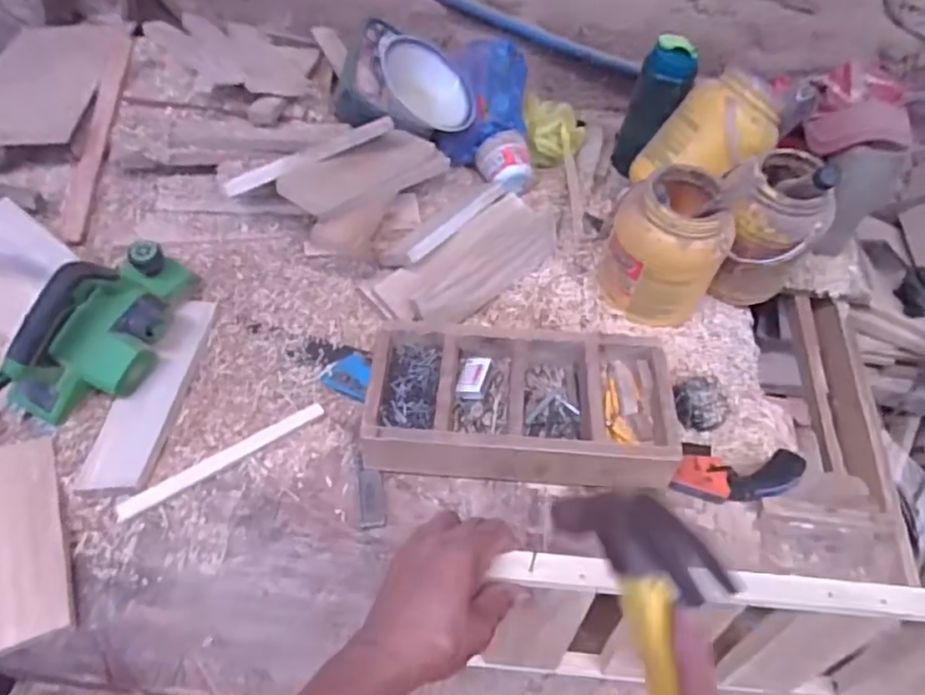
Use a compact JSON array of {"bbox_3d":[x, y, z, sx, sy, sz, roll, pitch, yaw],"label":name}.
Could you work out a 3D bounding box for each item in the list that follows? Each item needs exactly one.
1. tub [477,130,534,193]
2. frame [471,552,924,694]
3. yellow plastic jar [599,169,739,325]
[{"bbox_3d":[0.075,-0.314,1.071,0.081,0.074,0.101,-15,51,-17],"label":"tub"},{"bbox_3d":[0.269,0.270,0.578,0.481,0.250,0.034,4,48,-1],"label":"frame"},{"bbox_3d":[0.299,-0.149,0.926,0.161,0.210,0.149,21,50,14],"label":"yellow plastic jar"}]

